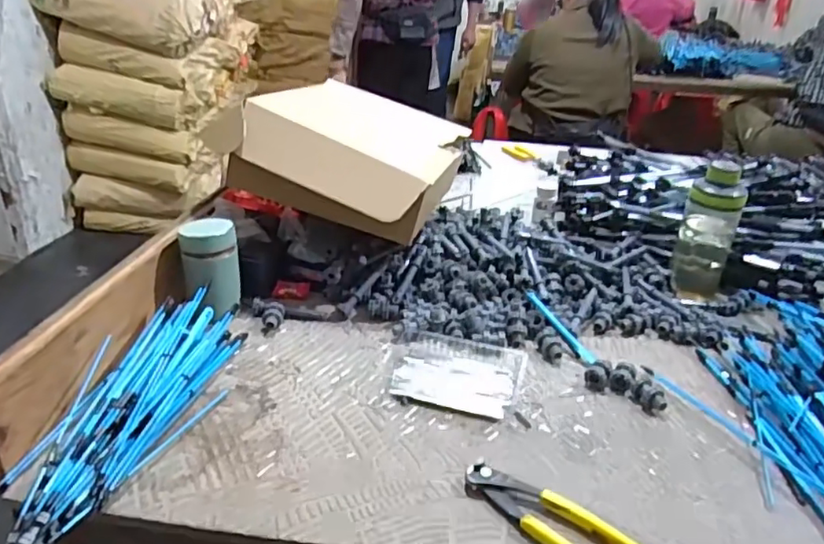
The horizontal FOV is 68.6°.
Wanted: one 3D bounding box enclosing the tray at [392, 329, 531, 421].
[{"bbox_3d":[0.047,0.111,0.669,0.143,0.016,0.107,8,29,16],"label":"tray"}]

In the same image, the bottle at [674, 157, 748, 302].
[{"bbox_3d":[0.398,-0.052,0.812,0.066,0.182,0.056,16,32,29],"label":"bottle"}]

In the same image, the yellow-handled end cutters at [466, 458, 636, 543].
[{"bbox_3d":[0.117,0.205,0.491,0.165,0.023,0.047,21,34,35],"label":"yellow-handled end cutters"}]

